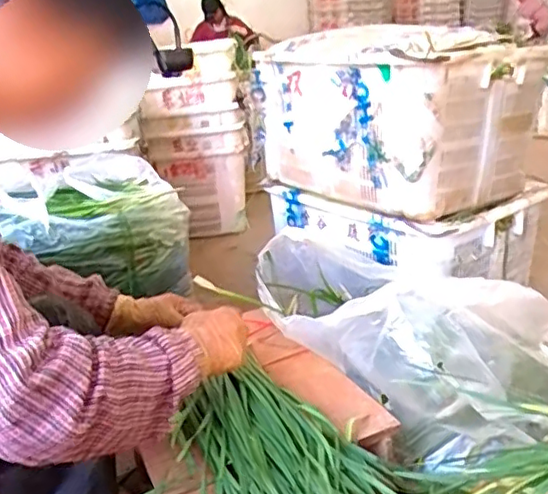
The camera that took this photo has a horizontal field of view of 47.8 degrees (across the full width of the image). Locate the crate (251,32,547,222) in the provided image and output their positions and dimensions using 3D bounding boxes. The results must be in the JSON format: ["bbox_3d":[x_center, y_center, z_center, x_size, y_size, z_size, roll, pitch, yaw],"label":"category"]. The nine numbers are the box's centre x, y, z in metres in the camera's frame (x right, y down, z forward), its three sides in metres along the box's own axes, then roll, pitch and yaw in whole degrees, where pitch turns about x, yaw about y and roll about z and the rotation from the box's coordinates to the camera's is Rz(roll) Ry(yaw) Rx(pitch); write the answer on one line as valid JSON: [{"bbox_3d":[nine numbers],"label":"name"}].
[{"bbox_3d":[0.288,-0.337,1.586,0.436,0.375,0.579,-18,26,-28],"label":"crate"}]

